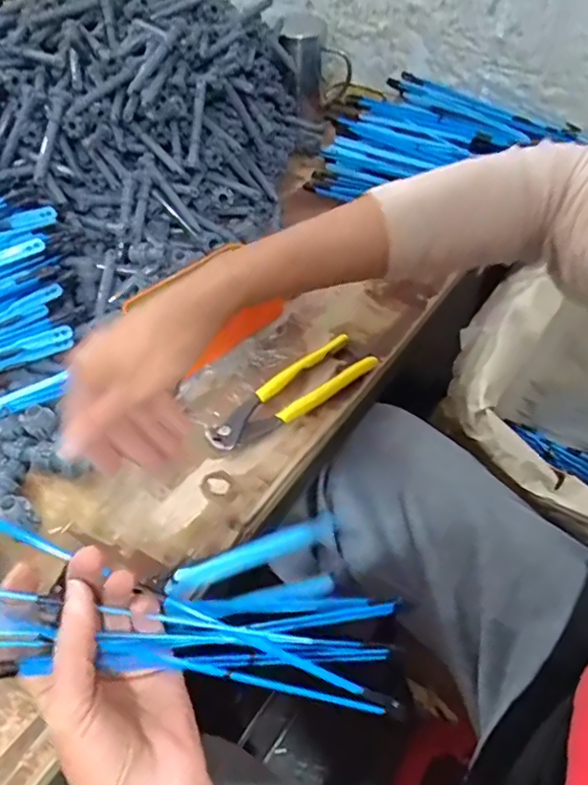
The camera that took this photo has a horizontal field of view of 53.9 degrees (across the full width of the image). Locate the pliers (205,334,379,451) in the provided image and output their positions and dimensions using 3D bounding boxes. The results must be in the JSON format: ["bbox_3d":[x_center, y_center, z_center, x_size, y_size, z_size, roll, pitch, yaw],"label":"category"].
[{"bbox_3d":[-0.003,0.002,0.508,0.161,0.023,0.044,-30,57,-23],"label":"pliers"}]

